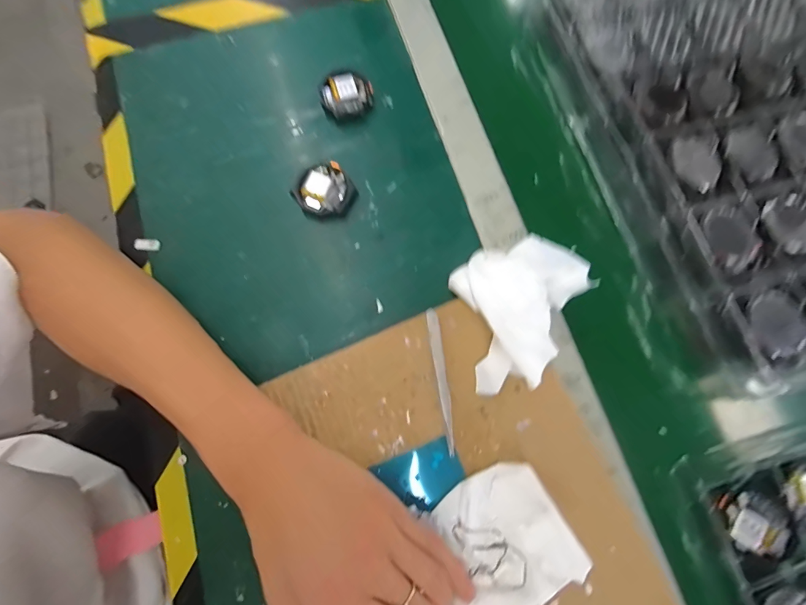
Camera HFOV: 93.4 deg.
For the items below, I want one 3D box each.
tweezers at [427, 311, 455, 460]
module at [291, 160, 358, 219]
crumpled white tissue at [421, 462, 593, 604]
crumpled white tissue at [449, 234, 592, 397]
[{"bbox_3d":[0.030,0.059,0.290,0.008,0.004,0.109,-7,76,-3],"label":"tweezers"},{"bbox_3d":[-0.068,-0.096,0.335,0.048,0.012,0.047,0,75,-2],"label":"module"},{"bbox_3d":[0.068,0.161,0.258,0.085,0.018,0.081,-27,78,-8],"label":"crumpled white tissue"},{"bbox_3d":[0.090,0.005,0.287,0.090,0.055,0.111,-15,76,-5],"label":"crumpled white tissue"}]

